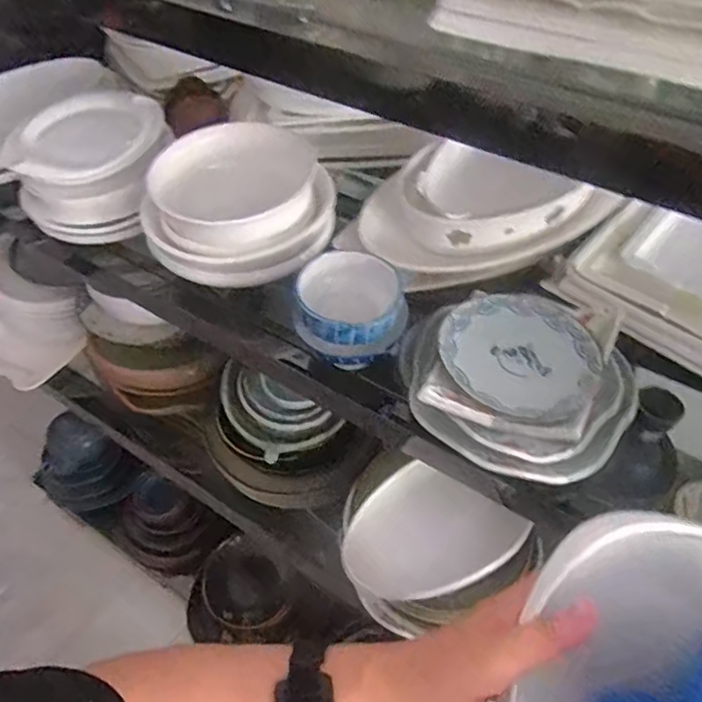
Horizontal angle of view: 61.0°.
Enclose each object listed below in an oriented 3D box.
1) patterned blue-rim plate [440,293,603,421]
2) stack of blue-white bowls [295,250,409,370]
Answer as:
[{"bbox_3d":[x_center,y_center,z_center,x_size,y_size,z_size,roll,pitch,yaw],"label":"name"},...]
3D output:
[{"bbox_3d":[0.186,0.000,0.648,0.164,0.015,0.160,-1,51,1],"label":"patterned blue-rim plate"},{"bbox_3d":[-0.001,-0.051,0.668,0.117,0.071,0.122,-6,51,-3],"label":"stack of blue-white bowls"}]

